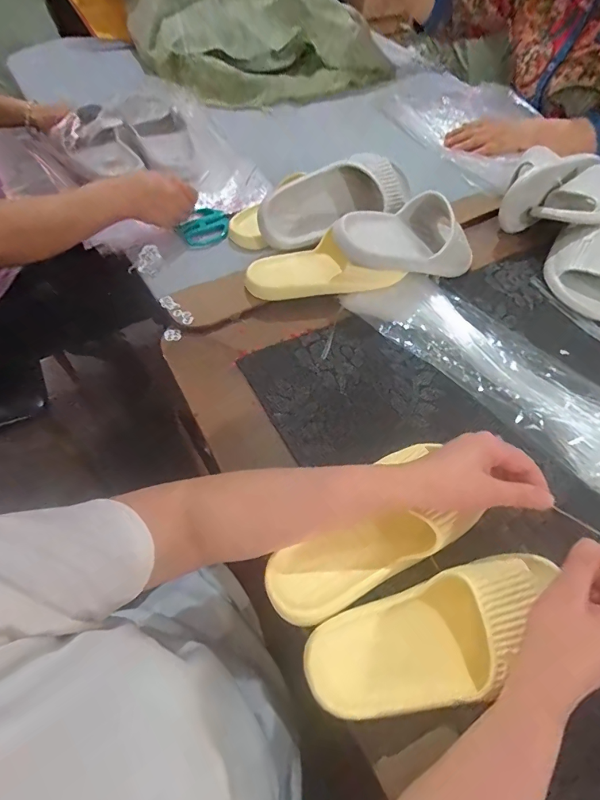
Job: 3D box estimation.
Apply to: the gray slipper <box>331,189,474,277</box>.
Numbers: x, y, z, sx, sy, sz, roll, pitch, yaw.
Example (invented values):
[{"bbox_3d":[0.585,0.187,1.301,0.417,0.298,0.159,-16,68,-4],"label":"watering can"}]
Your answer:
[{"bbox_3d":[0.150,-0.233,0.588,0.223,0.086,0.091,-11,57,-27],"label":"gray slipper"}]

